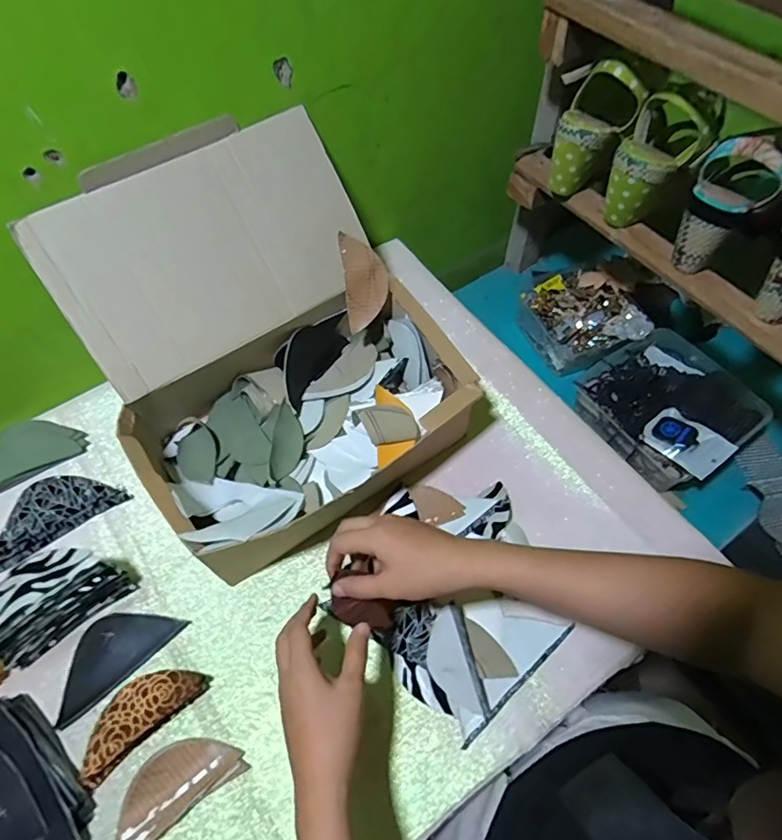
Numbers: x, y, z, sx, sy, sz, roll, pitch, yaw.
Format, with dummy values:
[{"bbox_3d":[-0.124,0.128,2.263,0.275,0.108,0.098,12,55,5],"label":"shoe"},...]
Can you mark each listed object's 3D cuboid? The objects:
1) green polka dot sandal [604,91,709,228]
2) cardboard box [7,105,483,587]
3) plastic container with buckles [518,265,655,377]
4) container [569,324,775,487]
[{"bbox_3d":[0.294,-0.286,0.580,0.081,0.130,0.074,25,62,15],"label":"green polka dot sandal"},{"bbox_3d":[-0.129,-0.077,0.547,0.335,0.236,0.343,-34,65,-18],"label":"cardboard box"},{"bbox_3d":[0.297,-0.166,0.814,0.145,0.077,0.179,-23,61,-13],"label":"plastic container with buckles"},{"bbox_3d":[0.388,-0.027,0.729,0.196,0.063,0.212,-30,63,-17],"label":"container"}]

